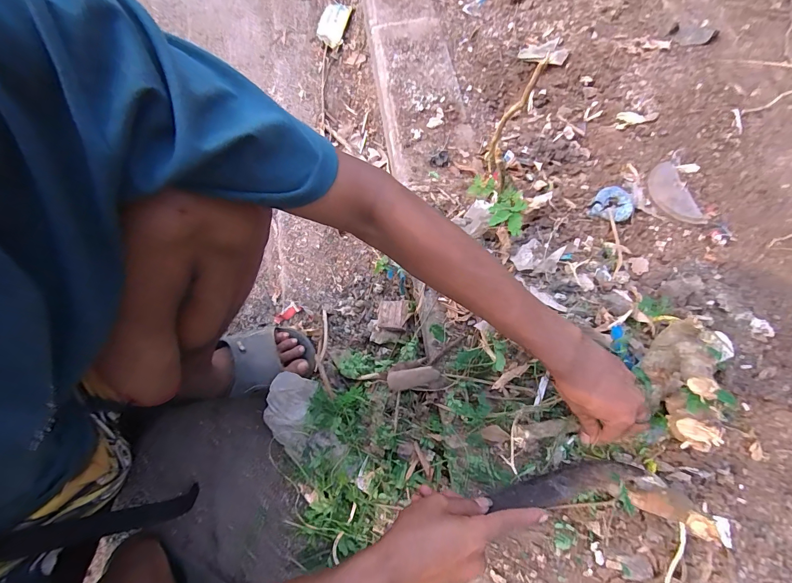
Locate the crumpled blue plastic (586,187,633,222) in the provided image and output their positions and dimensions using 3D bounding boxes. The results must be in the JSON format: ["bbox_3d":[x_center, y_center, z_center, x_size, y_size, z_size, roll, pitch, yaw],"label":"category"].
[{"bbox_3d":[0.335,-0.132,0.563,0.056,0.027,0.053,-1,70,2],"label":"crumpled blue plastic"}]

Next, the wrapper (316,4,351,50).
[{"bbox_3d":[-0.164,-0.690,0.938,0.072,0.017,0.141,8,71,5],"label":"wrapper"}]

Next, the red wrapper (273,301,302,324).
[{"bbox_3d":[-0.193,0.040,0.644,0.024,0.014,0.048,43,77,15],"label":"red wrapper"}]

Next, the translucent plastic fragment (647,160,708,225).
[{"bbox_3d":[0.435,-0.154,0.577,0.061,0.011,0.113,-15,70,-3],"label":"translucent plastic fragment"}]

